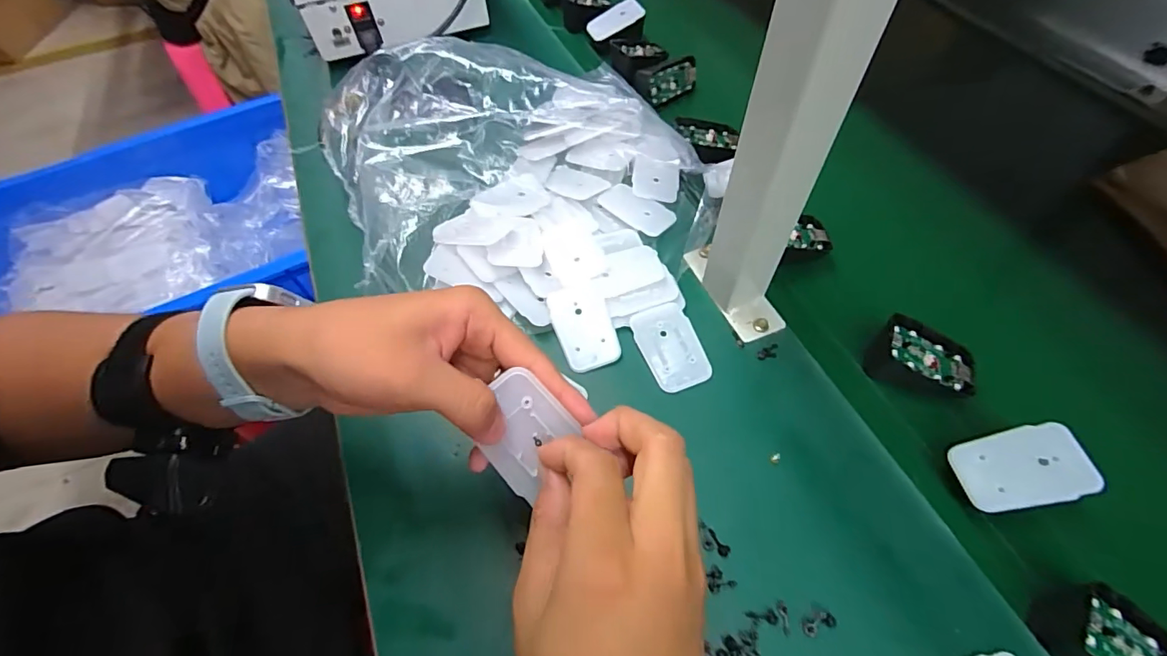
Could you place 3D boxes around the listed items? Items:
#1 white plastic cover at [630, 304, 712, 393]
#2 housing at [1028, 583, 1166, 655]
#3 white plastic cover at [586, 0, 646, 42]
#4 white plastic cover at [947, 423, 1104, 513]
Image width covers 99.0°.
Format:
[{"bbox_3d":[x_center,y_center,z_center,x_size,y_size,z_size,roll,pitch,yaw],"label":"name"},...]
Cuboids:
[{"bbox_3d":[0.067,0.014,0.383,0.043,0.007,0.068,-18,58,-9],"label":"white plastic cover"},{"bbox_3d":[0.292,0.175,0.268,0.069,0.027,0.042,35,62,17],"label":"housing"},{"bbox_3d":[0.039,-0.381,0.617,0.070,0.031,0.006,-21,11,21],"label":"white plastic cover"},{"bbox_3d":[0.272,0.087,0.310,0.068,0.004,0.044,-17,62,14],"label":"white plastic cover"}]

